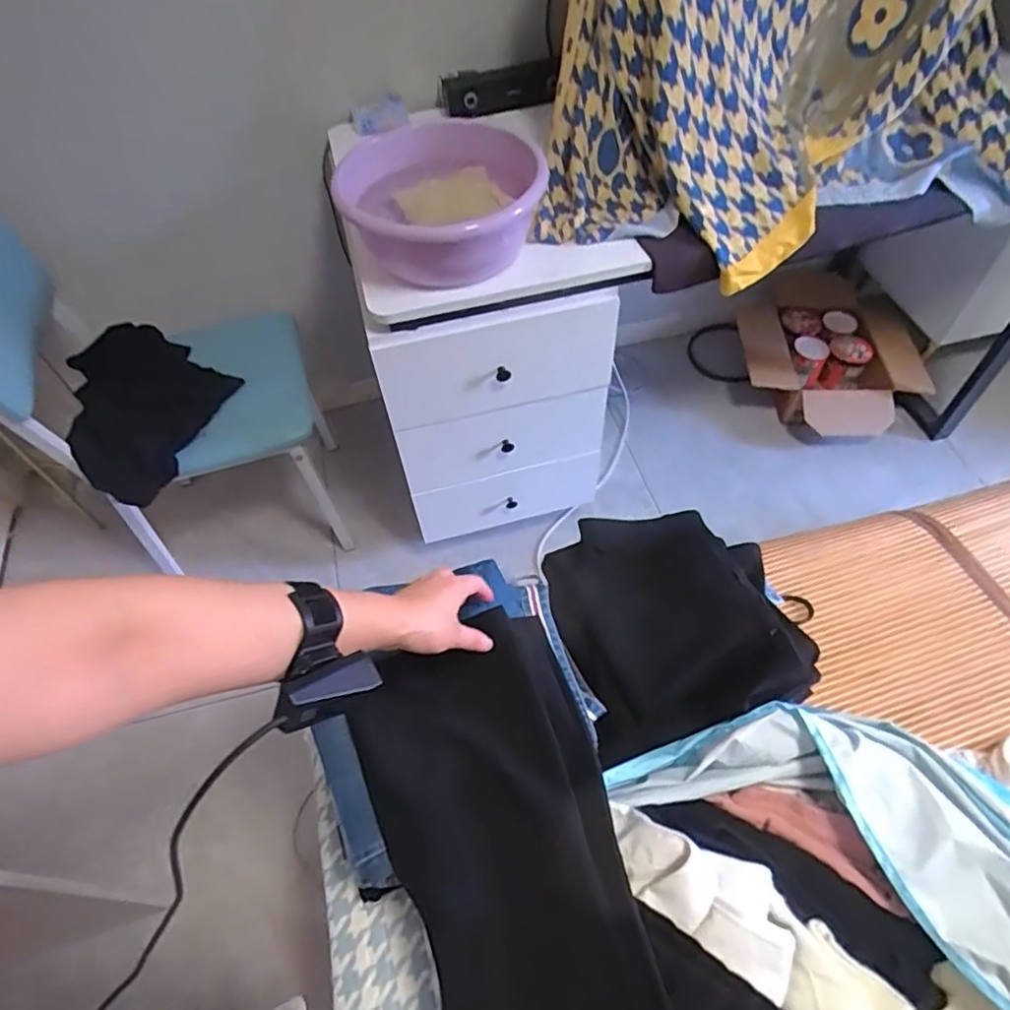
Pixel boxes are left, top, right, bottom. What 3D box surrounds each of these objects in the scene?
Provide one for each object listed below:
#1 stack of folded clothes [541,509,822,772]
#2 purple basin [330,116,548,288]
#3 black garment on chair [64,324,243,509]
[{"bbox_3d":[0.196,0.119,0.728,0.270,0.079,0.270,-12,55,-5],"label":"stack of folded clothes"},{"bbox_3d":[-0.087,-0.448,0.950,0.281,0.126,0.258,-2,55,2],"label":"purple basin"},{"bbox_3d":[-0.705,-0.196,1.222,0.422,0.083,0.299,32,63,23],"label":"black garment on chair"}]

